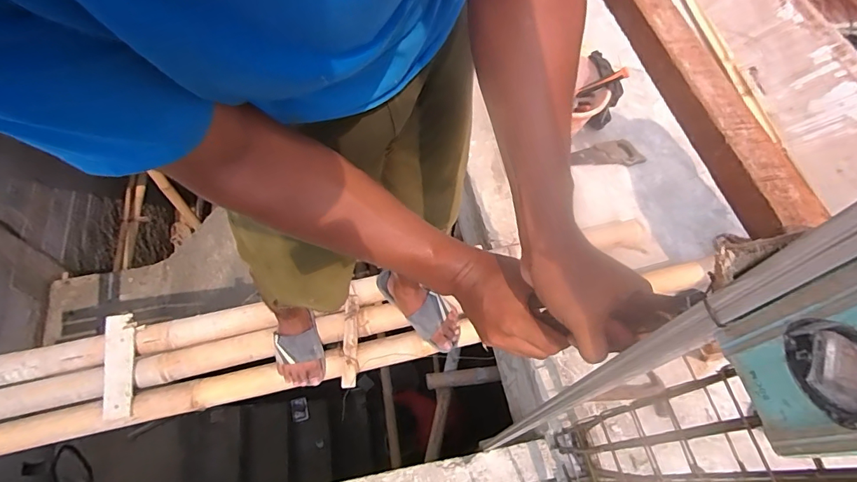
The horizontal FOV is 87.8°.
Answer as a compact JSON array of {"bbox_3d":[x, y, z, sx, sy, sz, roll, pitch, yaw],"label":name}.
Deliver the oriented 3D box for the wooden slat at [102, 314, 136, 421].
[{"bbox_3d":[-0.813,0.325,1.164,0.076,0.022,0.262,-7,69,-14],"label":"wooden slat"}]

